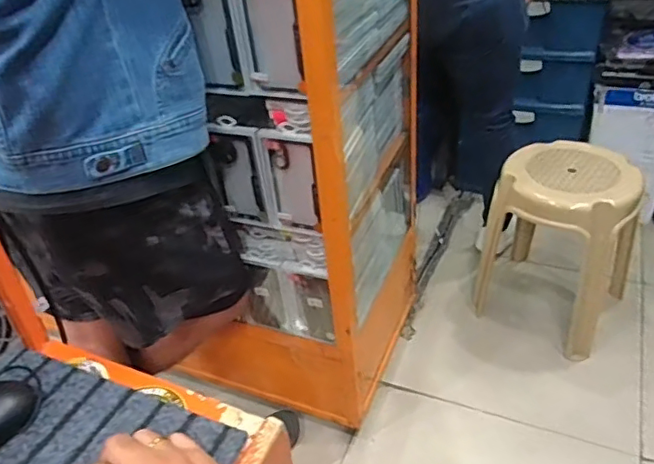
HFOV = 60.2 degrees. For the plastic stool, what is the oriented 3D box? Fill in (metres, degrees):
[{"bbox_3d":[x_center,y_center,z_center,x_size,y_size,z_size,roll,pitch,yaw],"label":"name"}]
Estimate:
[{"bbox_3d":[0.615,0.022,1.520,0.332,0.464,0.321,23,45,34],"label":"plastic stool"}]

